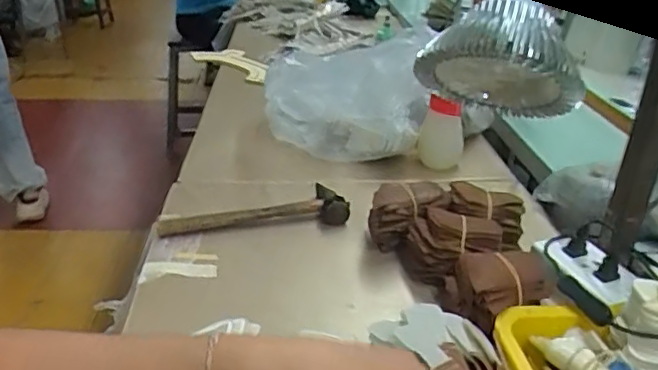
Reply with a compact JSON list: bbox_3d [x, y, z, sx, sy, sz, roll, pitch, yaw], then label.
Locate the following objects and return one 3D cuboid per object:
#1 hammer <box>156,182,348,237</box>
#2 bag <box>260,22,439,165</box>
[{"bbox_3d":[-0.101,0.032,0.785,0.244,0.030,0.089,-5,28,-15],"label":"hammer"},{"bbox_3d":[0.027,-0.147,0.966,0.284,0.209,0.155,19,31,29],"label":"bag"}]

